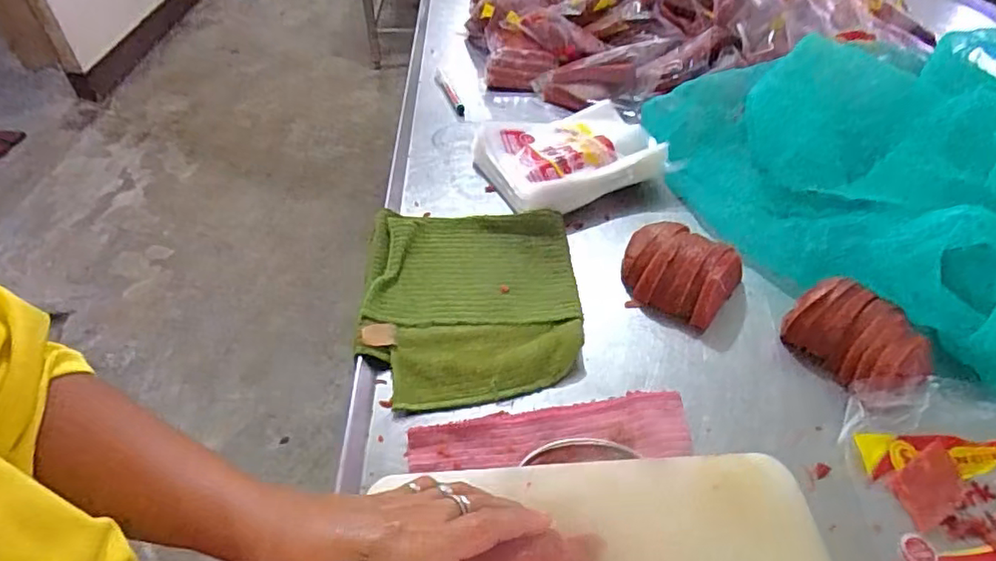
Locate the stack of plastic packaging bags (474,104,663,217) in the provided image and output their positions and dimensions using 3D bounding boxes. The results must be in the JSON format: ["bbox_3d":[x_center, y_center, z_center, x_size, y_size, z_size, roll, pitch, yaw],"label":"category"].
[{"bbox_3d":[0.087,-0.155,0.698,0.205,0.036,0.168,-19,45,-15],"label":"stack of plastic packaging bags"}]

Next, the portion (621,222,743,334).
[{"bbox_3d":[0.172,-0.007,0.547,0.104,0.056,0.081,16,47,21],"label":"portion"}]

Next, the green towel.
[{"bbox_3d":[-0.025,0.011,0.544,0.194,0.028,0.230,-4,43,1],"label":"green towel"}]

